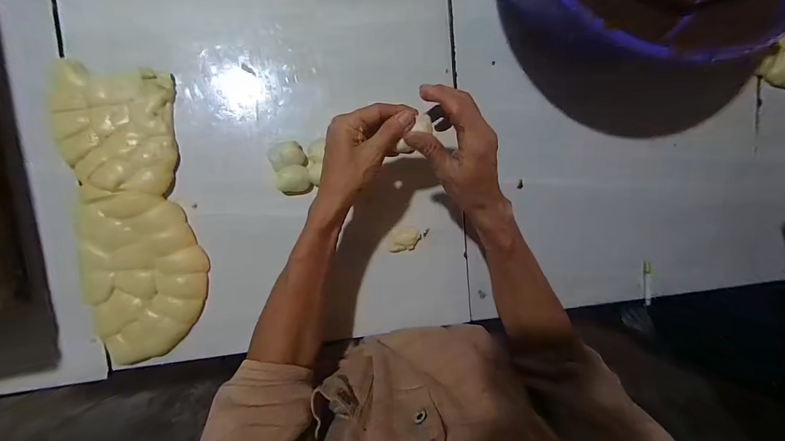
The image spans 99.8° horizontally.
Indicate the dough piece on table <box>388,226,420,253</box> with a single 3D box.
[{"bbox_3d":[0.016,0.026,0.470,0.043,0.014,0.035,-10,97,-5],"label":"dough piece on table"}]

